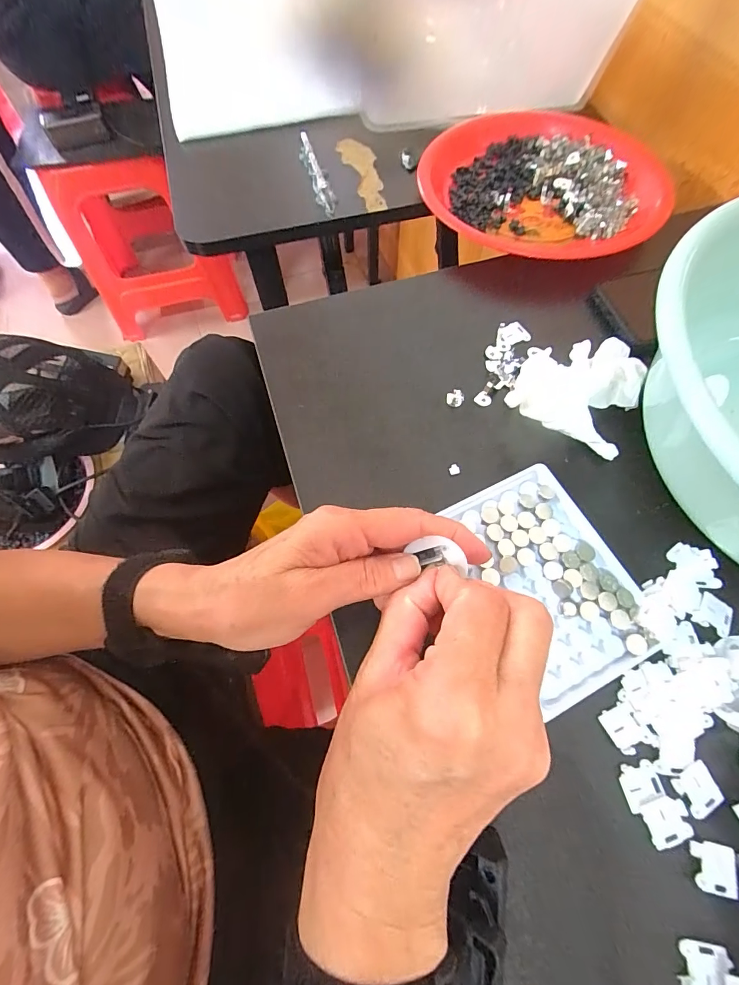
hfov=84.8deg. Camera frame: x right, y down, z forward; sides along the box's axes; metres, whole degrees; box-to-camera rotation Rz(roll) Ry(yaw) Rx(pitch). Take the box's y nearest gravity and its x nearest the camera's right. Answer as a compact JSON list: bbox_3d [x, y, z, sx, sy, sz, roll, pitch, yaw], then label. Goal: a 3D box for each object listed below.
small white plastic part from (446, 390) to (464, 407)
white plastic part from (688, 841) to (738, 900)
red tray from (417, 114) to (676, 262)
[{"bbox_3d":[0.066,-0.072,0.310,0.013,0.009,0.010,9,67,5],"label":"small white plastic part"},{"bbox_3d":[0.169,0.184,0.196,0.021,0.004,0.020,12,67,6],"label":"white plastic part"},{"bbox_3d":[0.167,-0.310,0.398,0.227,0.026,0.187,10,67,5],"label":"red tray"}]

